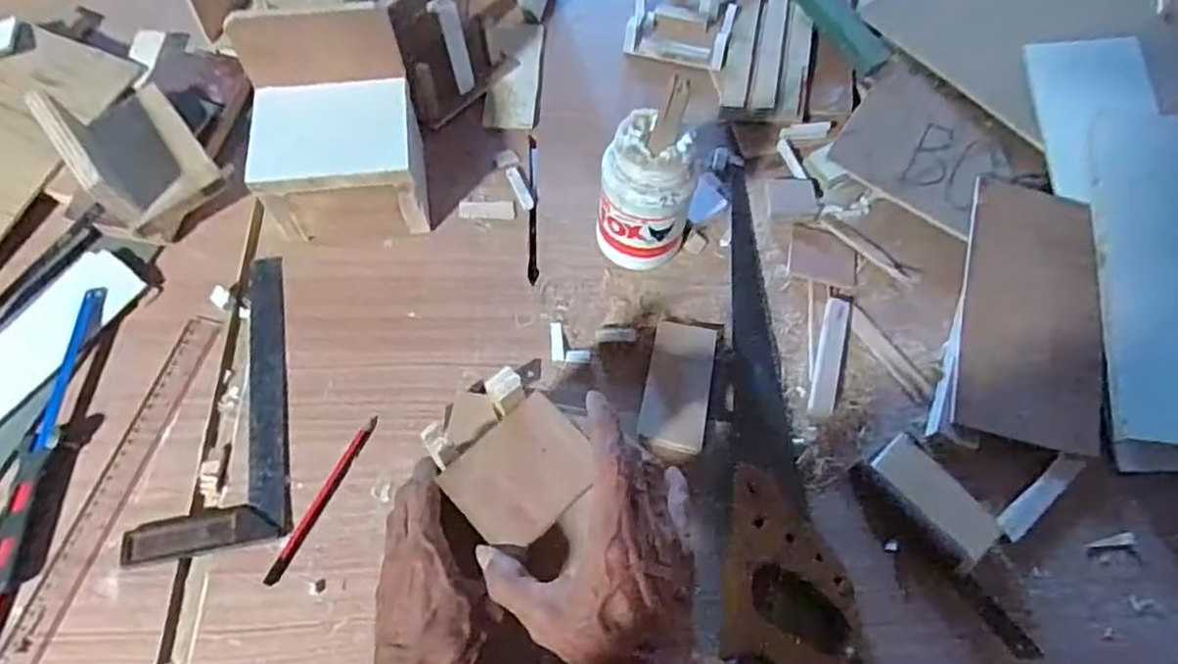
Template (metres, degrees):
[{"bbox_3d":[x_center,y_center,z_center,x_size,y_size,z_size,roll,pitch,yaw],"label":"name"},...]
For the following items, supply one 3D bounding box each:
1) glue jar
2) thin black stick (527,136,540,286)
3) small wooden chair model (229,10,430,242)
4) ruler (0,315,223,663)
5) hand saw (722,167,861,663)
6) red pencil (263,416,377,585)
[{"bbox_3d":[0.048,-0.113,0.579,0.080,0.135,0.070,9,65,2],"label":"glue jar"},{"bbox_3d":[-0.053,-0.122,0.656,0.009,0.004,0.168,-1,65,-3],"label":"thin black stick"},{"bbox_3d":[-0.217,-0.171,0.583,0.127,0.163,0.133,-7,65,-6],"label":"small wooden chair model"},{"bbox_3d":[-0.364,0.122,0.523,0.029,0.006,0.300,16,65,2],"label":"ruler"},{"bbox_3d":[0.162,0.042,0.556,0.102,0.045,0.457,7,65,1],"label":"hand saw"},{"bbox_3d":[-0.204,0.126,0.525,0.011,0.005,0.138,23,66,8],"label":"red pencil"}]

